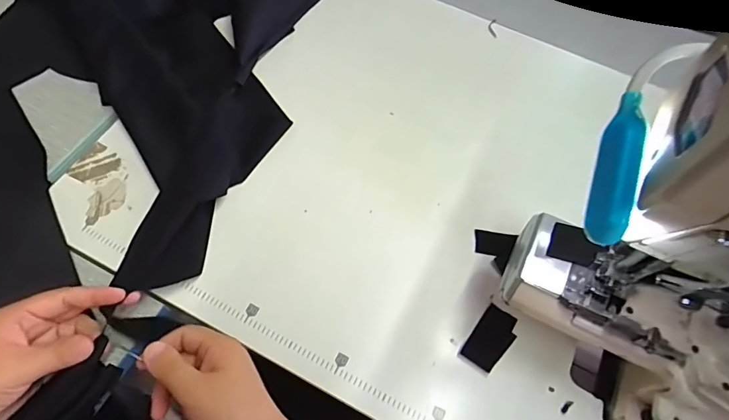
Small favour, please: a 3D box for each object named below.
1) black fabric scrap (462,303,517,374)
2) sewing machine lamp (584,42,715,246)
[{"bbox_3d":[0.123,0.123,0.426,0.035,0.008,0.058,34,65,14],"label":"black fabric scrap"},{"bbox_3d":[0.146,-0.036,0.241,0.023,0.026,0.112,20,85,7],"label":"sewing machine lamp"}]

